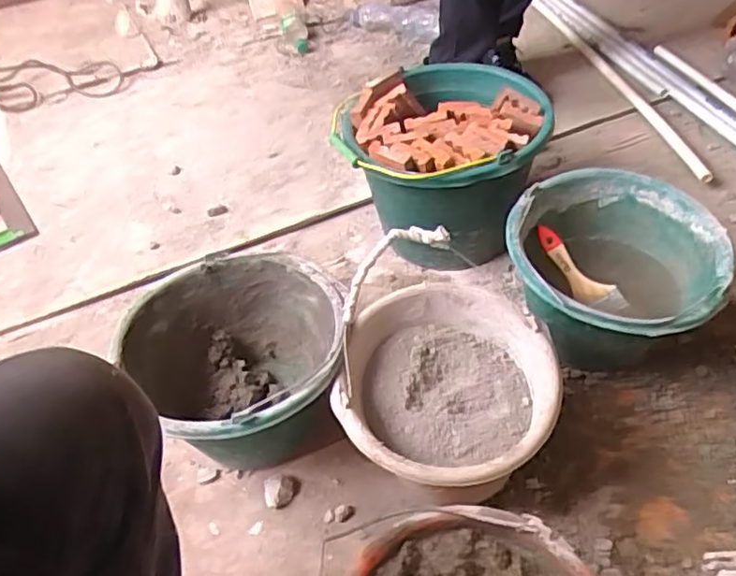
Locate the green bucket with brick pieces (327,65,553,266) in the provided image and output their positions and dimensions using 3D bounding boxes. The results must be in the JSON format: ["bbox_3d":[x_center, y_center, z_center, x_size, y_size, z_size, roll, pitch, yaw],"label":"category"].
[{"bbox_3d":[0.121,-0.186,1.026,0.297,0.238,0.316,14,49,18],"label":"green bucket with brick pieces"}]

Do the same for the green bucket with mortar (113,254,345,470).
[{"bbox_3d":[-0.152,0.110,0.809,0.260,0.178,0.270,-37,53,-27],"label":"green bucket with mortar"}]

